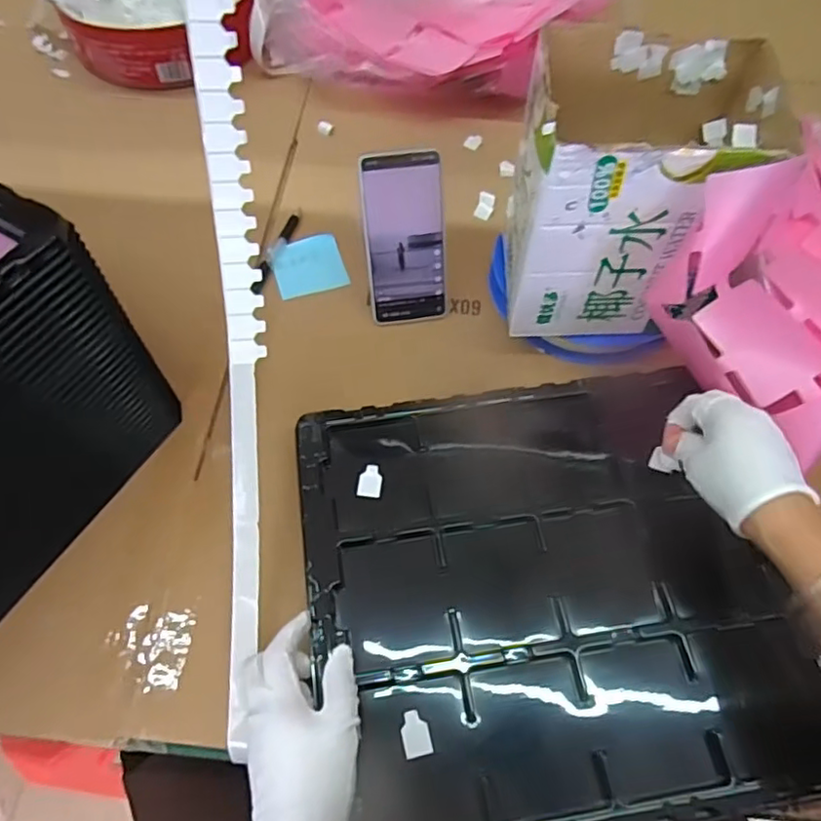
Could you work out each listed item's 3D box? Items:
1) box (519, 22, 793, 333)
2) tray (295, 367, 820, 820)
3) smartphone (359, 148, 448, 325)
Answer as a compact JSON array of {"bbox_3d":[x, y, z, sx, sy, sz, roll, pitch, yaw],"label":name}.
[{"bbox_3d":[0.187,-0.186,0.532,0.184,0.193,0.169,4,61,1],"label":"box"},{"bbox_3d":[0.101,0.132,0.477,0.348,0.032,0.329,-7,62,-5],"label":"tray"},{"bbox_3d":[-0.005,-0.164,0.602,0.077,0.164,0.009,-9,33,-6],"label":"smartphone"}]

